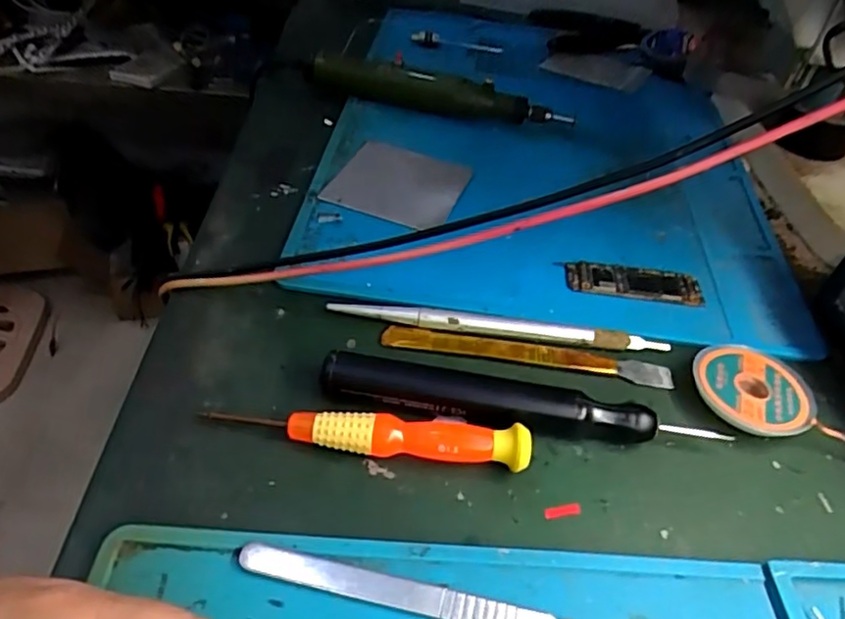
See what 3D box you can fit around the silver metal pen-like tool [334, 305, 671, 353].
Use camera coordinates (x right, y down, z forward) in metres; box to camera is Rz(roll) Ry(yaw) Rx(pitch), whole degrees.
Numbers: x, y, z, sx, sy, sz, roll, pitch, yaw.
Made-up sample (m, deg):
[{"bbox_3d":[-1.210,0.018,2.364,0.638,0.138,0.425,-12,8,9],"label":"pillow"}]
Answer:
[{"bbox_3d":[0.033,0.006,0.261,0.143,0.006,0.009,7,44,0],"label":"silver metal pen-like tool"}]

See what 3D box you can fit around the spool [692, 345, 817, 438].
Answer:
[{"bbox_3d":[0.129,0.032,0.244,0.042,0.011,0.040,3,44,-3],"label":"spool"}]

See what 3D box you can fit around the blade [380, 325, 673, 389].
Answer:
[{"bbox_3d":[0.044,0.018,0.256,0.120,0.005,0.011,8,44,2],"label":"blade"}]

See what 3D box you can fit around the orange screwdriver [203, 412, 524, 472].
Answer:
[{"bbox_3d":[-0.019,0.044,0.216,0.112,0.015,0.012,6,44,-1],"label":"orange screwdriver"}]

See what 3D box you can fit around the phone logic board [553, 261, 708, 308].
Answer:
[{"bbox_3d":[0.099,-0.013,0.287,0.063,0.004,0.020,8,44,1],"label":"phone logic board"}]

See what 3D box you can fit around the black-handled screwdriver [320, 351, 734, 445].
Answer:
[{"bbox_3d":[0.034,0.036,0.229,0.141,0.014,0.018,8,44,2],"label":"black-handled screwdriver"}]

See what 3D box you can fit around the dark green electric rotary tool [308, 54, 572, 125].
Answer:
[{"bbox_3d":[0.004,-0.139,0.392,0.176,0.029,0.023,16,45,10],"label":"dark green electric rotary tool"}]

